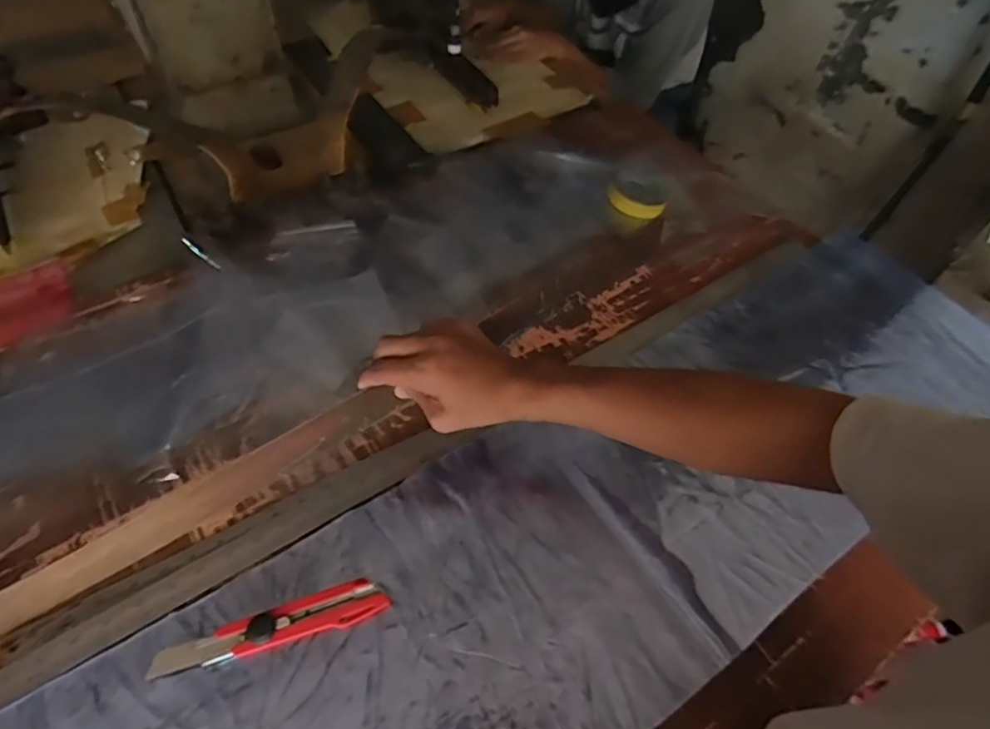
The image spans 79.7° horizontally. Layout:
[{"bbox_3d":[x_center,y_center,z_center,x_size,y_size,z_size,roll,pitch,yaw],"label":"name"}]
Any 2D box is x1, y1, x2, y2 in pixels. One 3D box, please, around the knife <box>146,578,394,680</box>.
[{"bbox_3d":[-0.178,0.212,0.481,0.180,0.018,0.032,-13,55,-13],"label":"knife"}]

